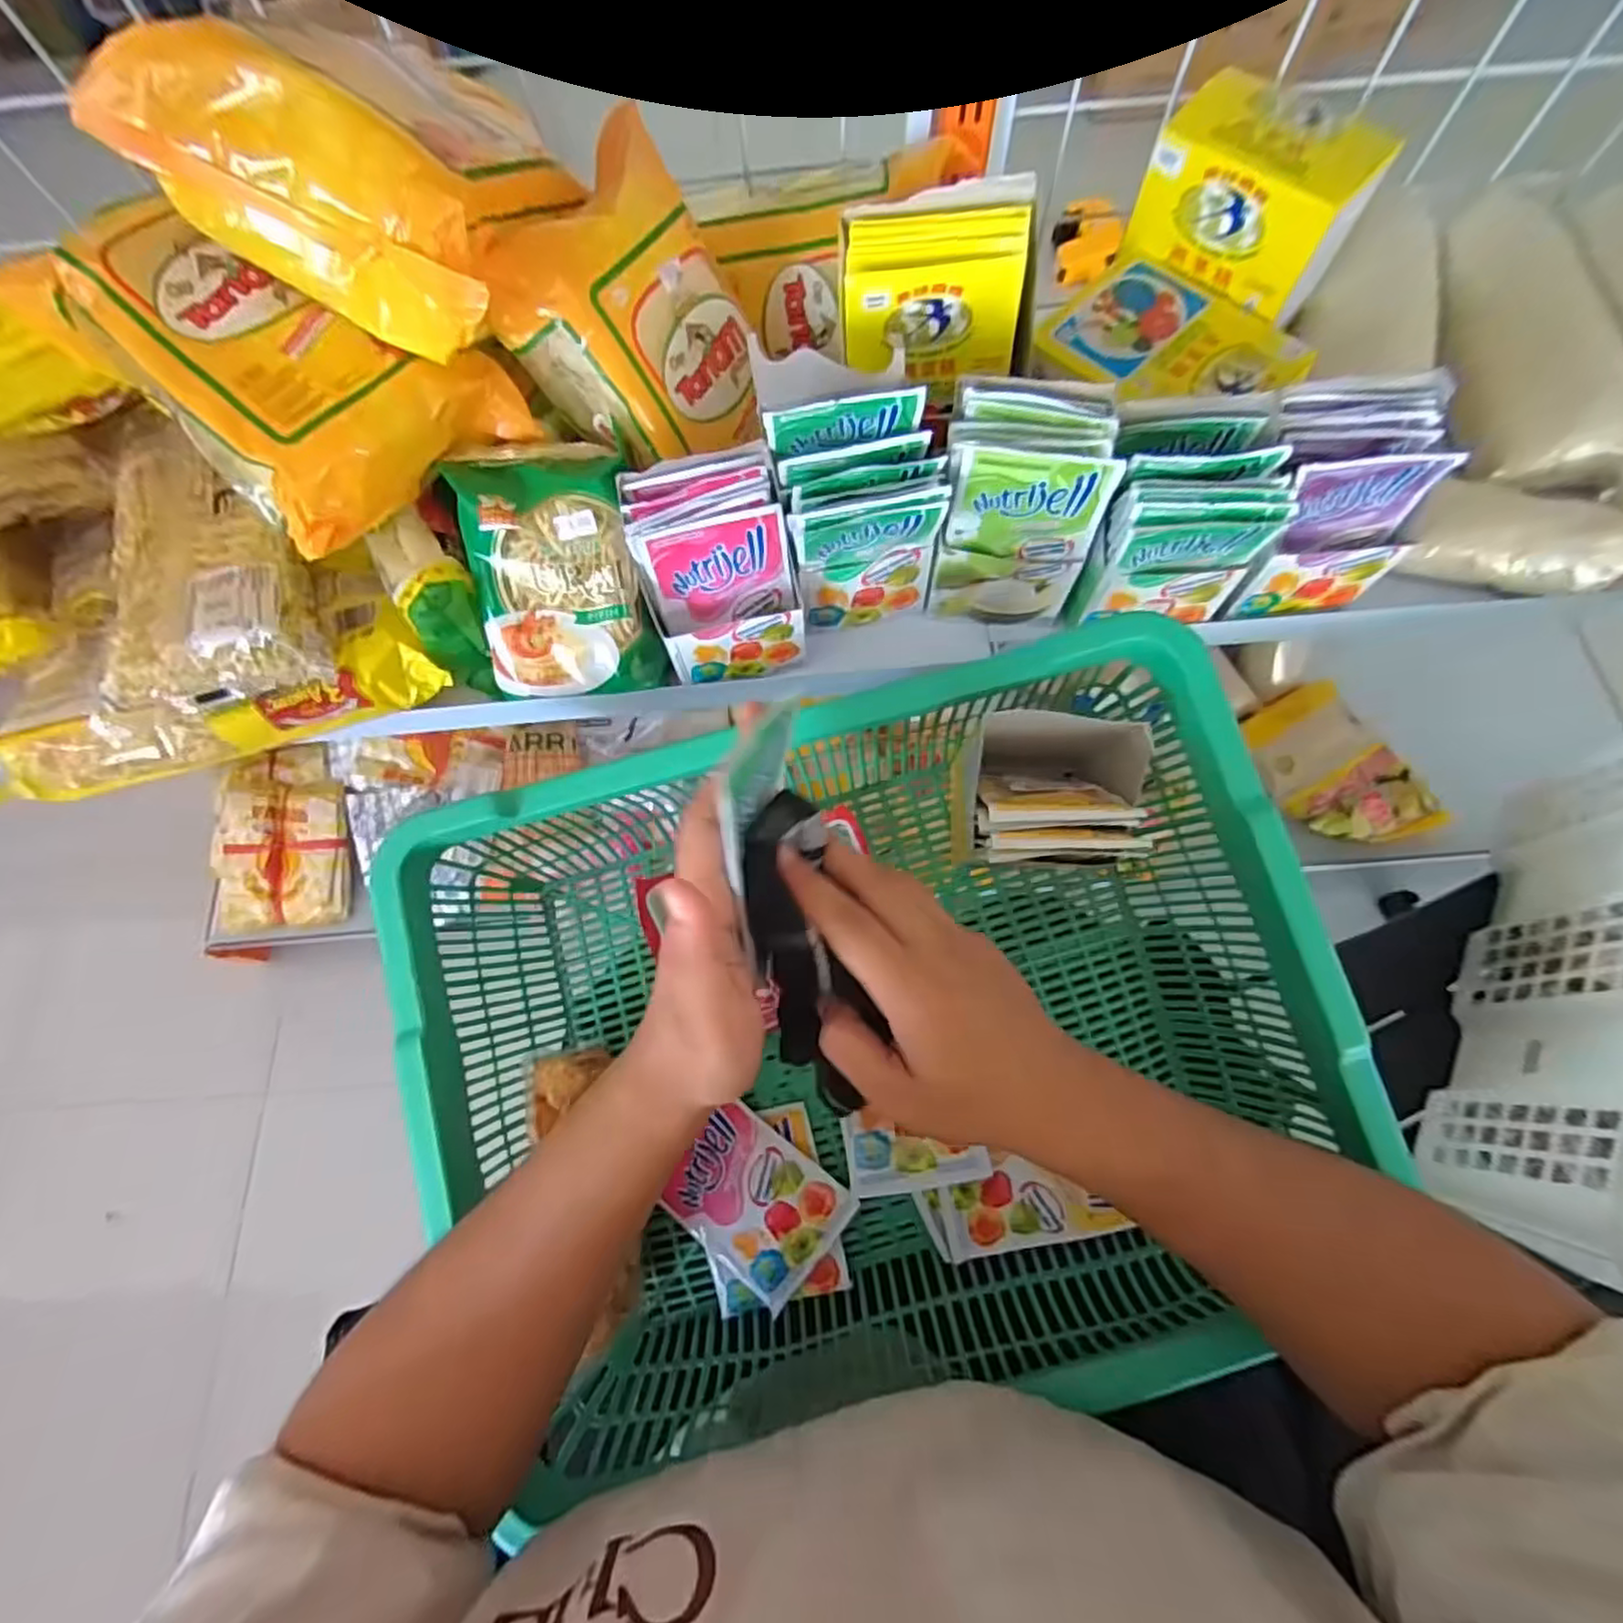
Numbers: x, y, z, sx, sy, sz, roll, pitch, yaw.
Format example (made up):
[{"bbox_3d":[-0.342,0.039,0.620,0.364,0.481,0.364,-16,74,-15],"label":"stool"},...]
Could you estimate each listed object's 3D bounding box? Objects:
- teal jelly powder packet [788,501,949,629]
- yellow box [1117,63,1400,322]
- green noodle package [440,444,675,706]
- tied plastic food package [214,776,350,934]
[{"bbox_3d":[0.033,-0.140,0.406,0.080,0.102,0.015,-10,70,-1],"label":"teal jelly powder packet"},{"bbox_3d":[0.269,-0.377,0.426,0.115,0.069,0.078,35,75,14],"label":"yellow box"},{"bbox_3d":[-0.142,-0.133,0.401,0.097,0.133,0.036,-8,26,-1],"label":"green noodle package"},{"bbox_3d":[-0.631,0.052,0.834,0.175,0.032,0.174,2,93,5],"label":"tied plastic food package"}]

